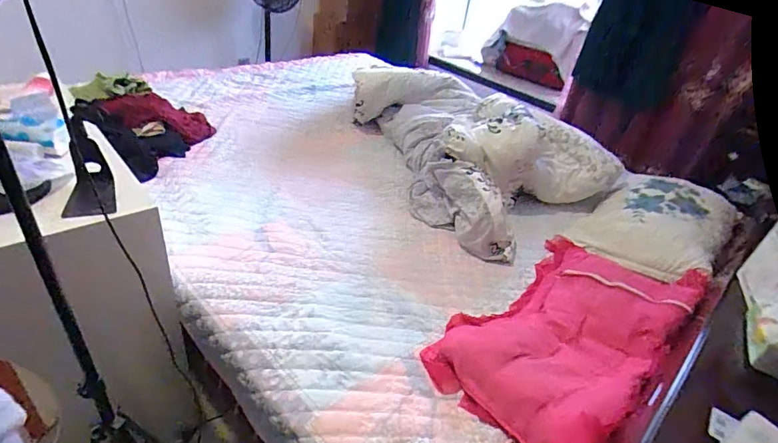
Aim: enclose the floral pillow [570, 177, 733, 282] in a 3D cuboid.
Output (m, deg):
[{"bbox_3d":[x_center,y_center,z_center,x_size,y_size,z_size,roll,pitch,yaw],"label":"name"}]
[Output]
[{"bbox_3d":[0.829,-0.011,1.364,0.368,0.115,0.466,32,41,33],"label":"floral pillow"}]

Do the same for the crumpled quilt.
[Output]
[{"bbox_3d":[0.318,-0.290,1.614,0.617,0.295,0.918,-12,40,-29],"label":"crumpled quilt"}]

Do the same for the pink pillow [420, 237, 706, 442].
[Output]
[{"bbox_3d":[0.405,0.245,1.010,0.737,0.111,0.401,-23,30,-38],"label":"pink pillow"}]

